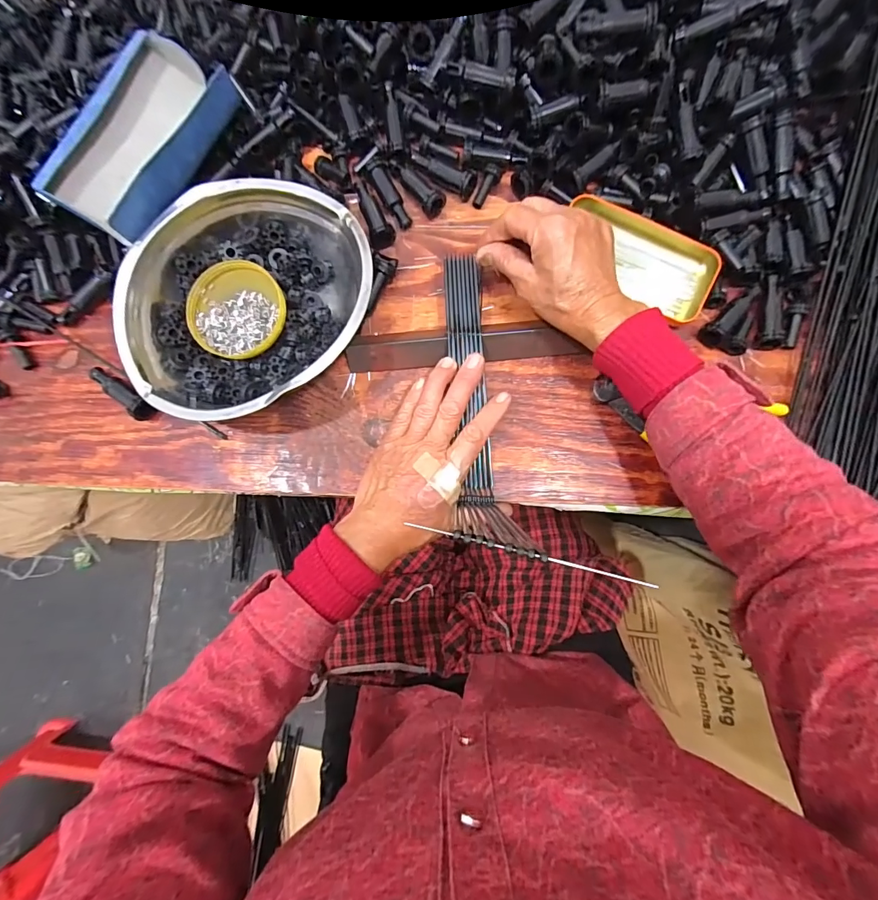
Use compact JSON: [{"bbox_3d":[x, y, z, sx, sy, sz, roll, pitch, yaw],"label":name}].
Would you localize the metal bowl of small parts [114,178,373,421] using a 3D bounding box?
[{"bbox_3d":[-0.158,-0.121,0.368,0.189,0.056,0.216,28,86,5],"label":"metal bowl of small parts"}]

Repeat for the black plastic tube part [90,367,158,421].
[{"bbox_3d":[-0.284,-0.053,0.388,0.079,0.024,0.016,38,86,5],"label":"black plastic tube part"}]

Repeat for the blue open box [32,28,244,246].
[{"bbox_3d":[-0.252,-0.264,0.361,0.114,0.044,0.176,25,85,4],"label":"blue open box"}]

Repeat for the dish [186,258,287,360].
[{"bbox_3d":[-0.177,-0.122,0.377,0.087,0.013,0.080,0,84,2],"label":"dish"}]

